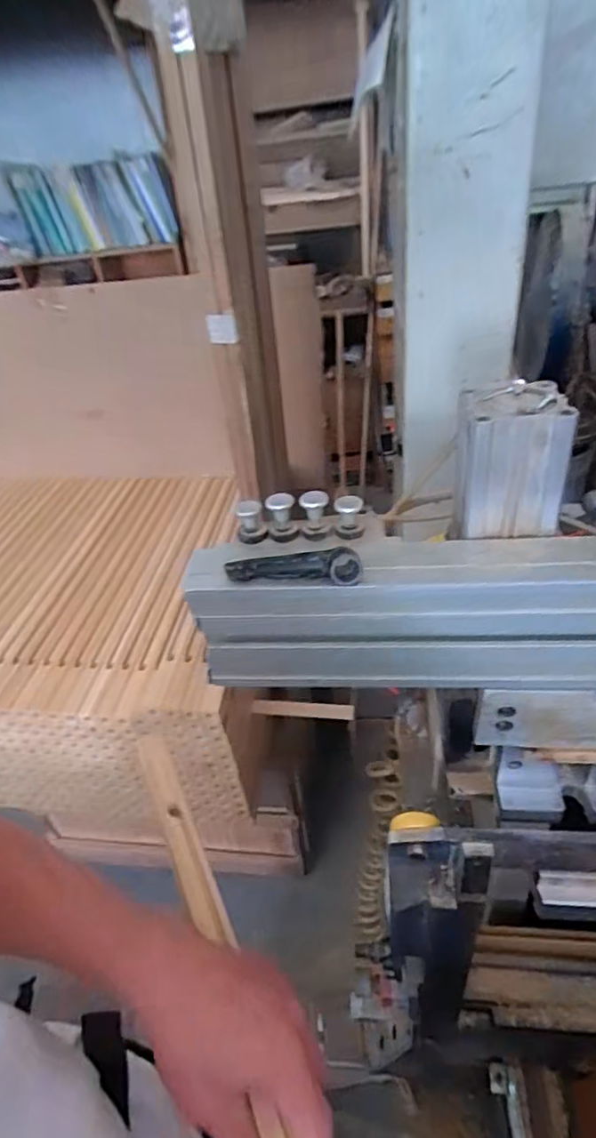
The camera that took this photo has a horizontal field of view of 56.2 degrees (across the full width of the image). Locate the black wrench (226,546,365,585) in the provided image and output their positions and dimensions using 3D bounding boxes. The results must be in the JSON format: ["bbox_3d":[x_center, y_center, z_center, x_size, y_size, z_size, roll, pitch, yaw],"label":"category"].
[{"bbox_3d":[-0.004,-0.003,0.375,0.092,0.023,0.014,4,39,14],"label":"black wrench"}]

